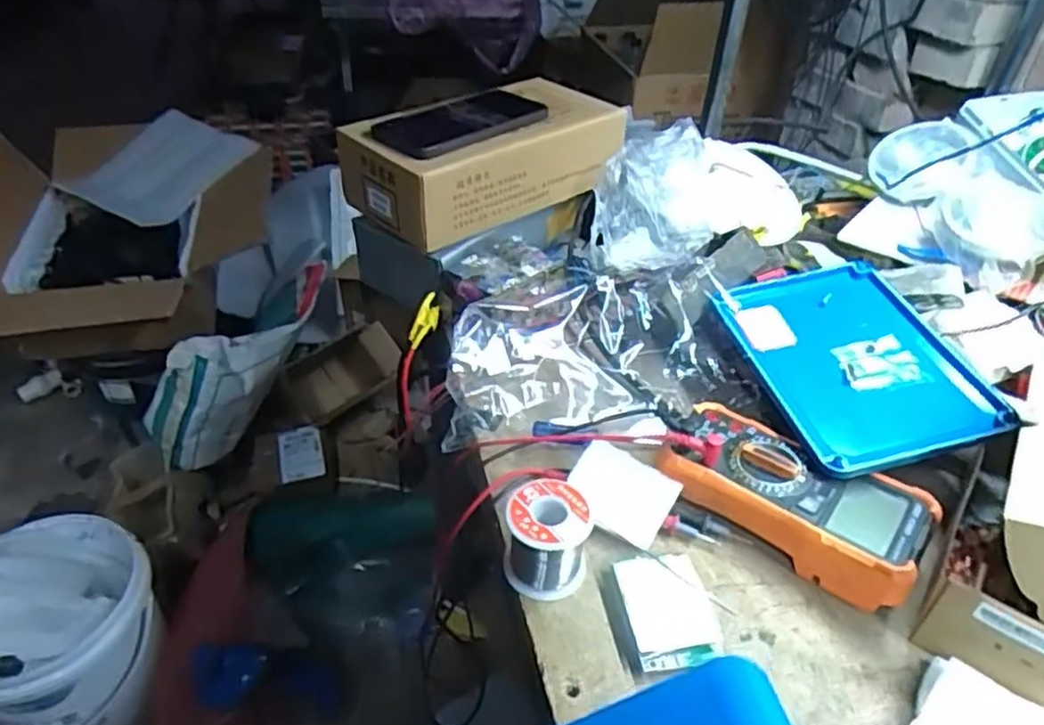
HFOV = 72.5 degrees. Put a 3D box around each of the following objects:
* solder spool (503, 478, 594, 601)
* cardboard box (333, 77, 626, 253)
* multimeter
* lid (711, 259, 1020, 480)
[{"bbox_3d":[0.016,0.113,0.453,0.051,0.059,0.048,1,38,-1],"label":"solder spool"},{"bbox_3d":[-0.035,-0.197,0.705,0.248,0.099,0.138,-24,45,-29],"label":"cardboard box"},{"bbox_3d":[0.183,0.092,0.490,0.172,0.040,0.084,28,45,29],"label":"multimeter"},{"bbox_3d":[0.255,-0.004,0.549,0.152,0.021,0.195,-16,50,-5],"label":"lid"}]

